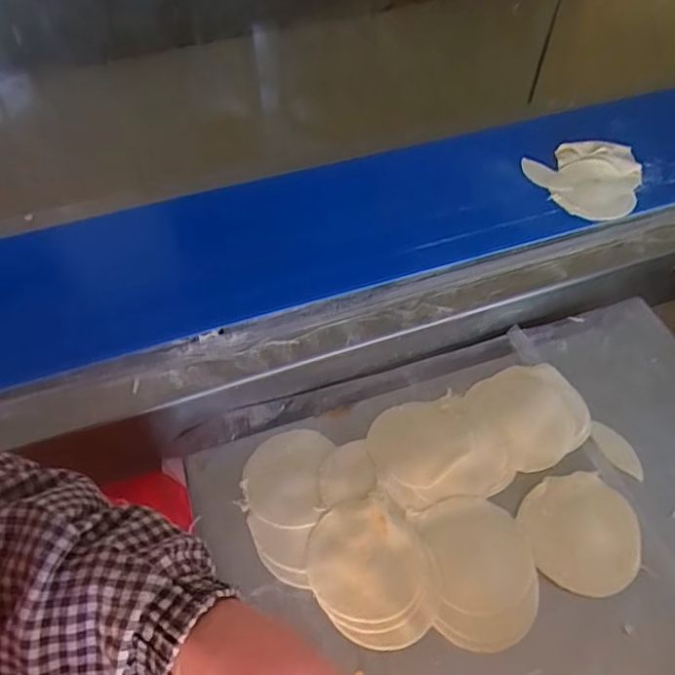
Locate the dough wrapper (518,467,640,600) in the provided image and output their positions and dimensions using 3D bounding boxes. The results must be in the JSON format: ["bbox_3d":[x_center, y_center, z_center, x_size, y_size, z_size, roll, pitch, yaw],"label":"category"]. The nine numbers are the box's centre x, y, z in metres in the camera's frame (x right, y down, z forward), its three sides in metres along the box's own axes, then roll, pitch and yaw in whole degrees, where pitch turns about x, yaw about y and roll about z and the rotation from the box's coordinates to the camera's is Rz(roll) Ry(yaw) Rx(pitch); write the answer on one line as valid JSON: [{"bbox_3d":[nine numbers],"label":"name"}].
[{"bbox_3d":[0.192,0.151,0.439,0.092,0.005,0.088,2,55,-3],"label":"dough wrapper"}]

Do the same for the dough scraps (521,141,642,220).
[{"bbox_3d":[0.295,-0.181,0.644,0.129,0.017,0.119,-9,52,-8],"label":"dough scraps"}]

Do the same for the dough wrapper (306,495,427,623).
[{"bbox_3d":[0.021,0.167,0.426,0.084,0.005,0.086,0,58,0],"label":"dough wrapper"}]

